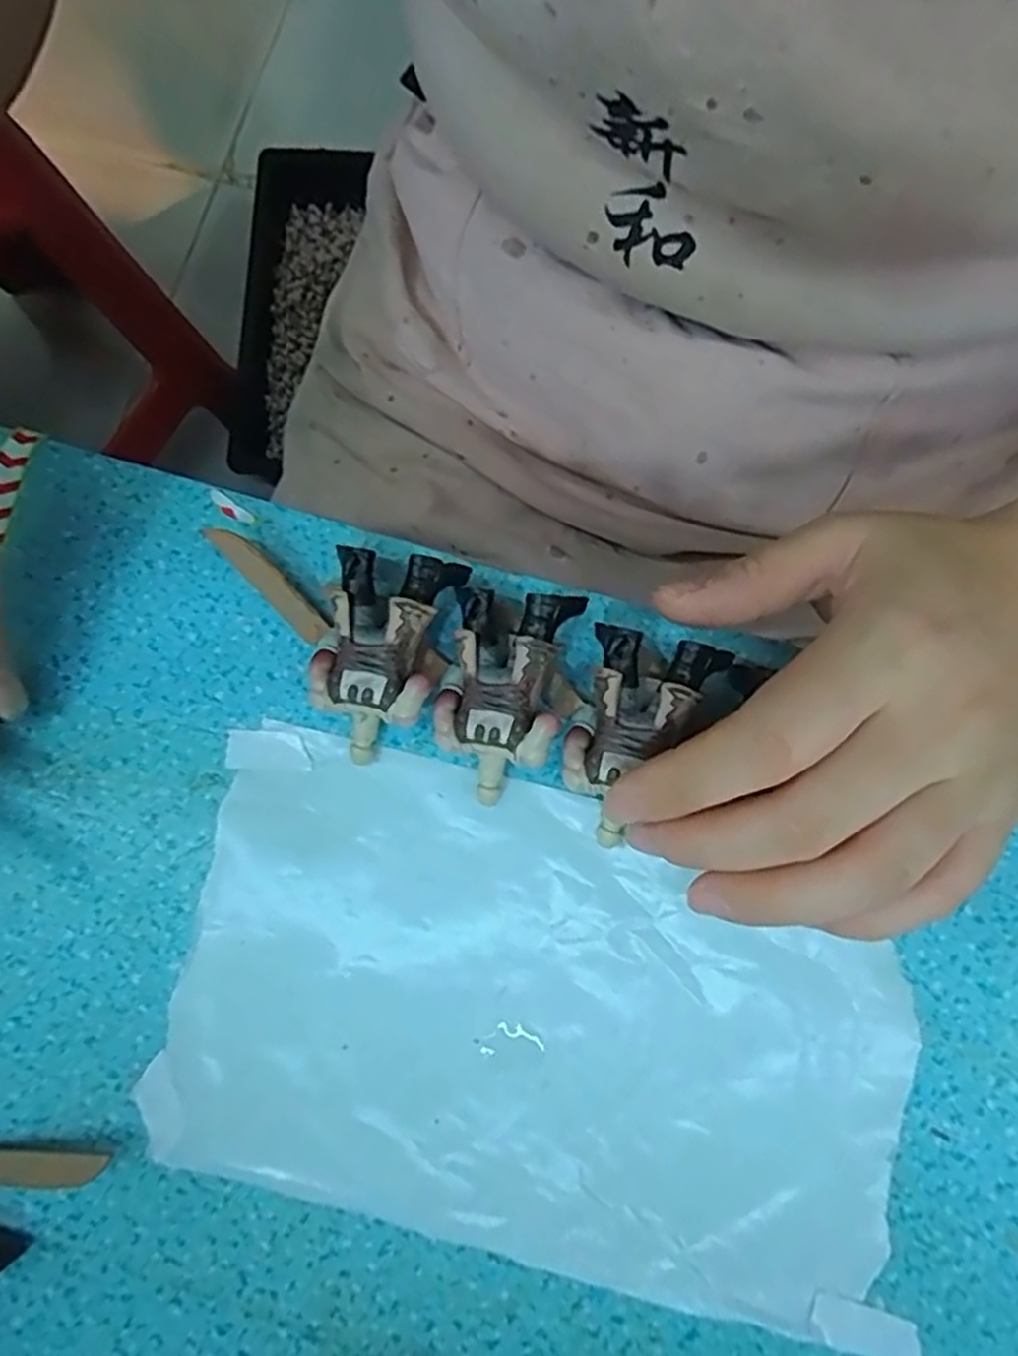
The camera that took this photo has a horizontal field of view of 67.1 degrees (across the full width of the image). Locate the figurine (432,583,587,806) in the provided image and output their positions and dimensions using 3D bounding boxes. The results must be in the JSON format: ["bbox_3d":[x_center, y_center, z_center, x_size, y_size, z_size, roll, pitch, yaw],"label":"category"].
[{"bbox_3d":[-0.001,0.004,0.217,0.037,0.024,0.058,11,79,4],"label":"figurine"}]

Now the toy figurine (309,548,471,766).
[{"bbox_3d":[-0.039,-0.008,0.220,0.040,0.024,0.059,14,80,4],"label":"toy figurine"}]

